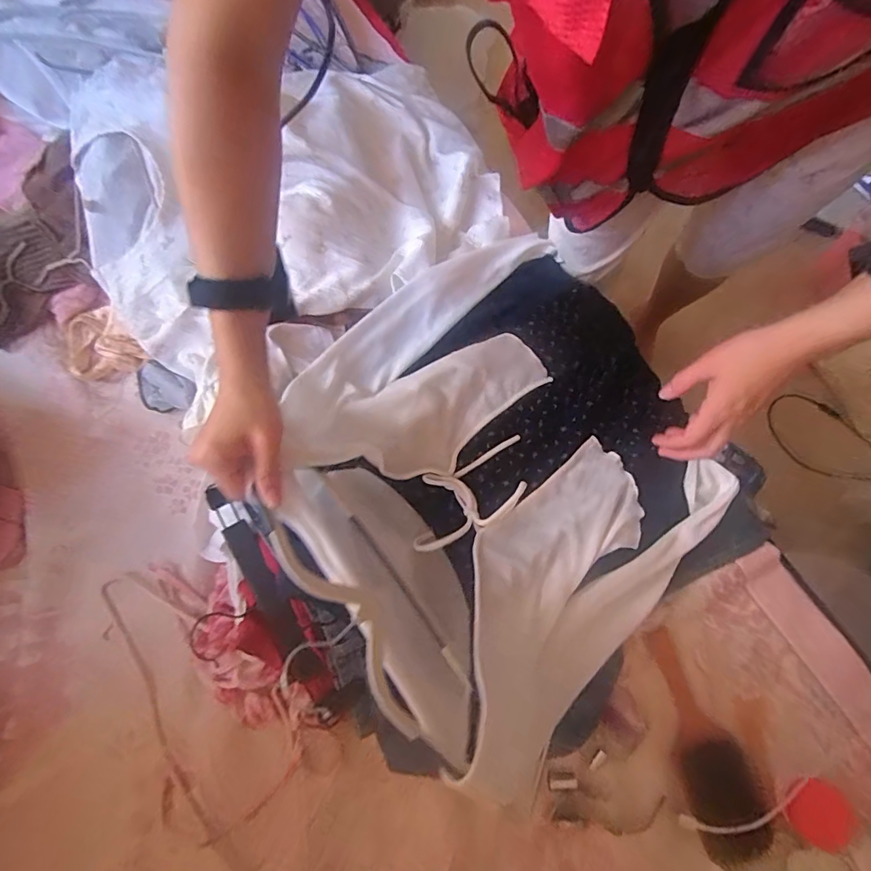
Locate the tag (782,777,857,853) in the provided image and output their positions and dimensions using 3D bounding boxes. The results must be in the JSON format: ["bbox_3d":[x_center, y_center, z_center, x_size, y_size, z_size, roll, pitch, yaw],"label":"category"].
[{"bbox_3d":[0.423,0.415,0.514,0.065,0.010,0.058,-38,62,-14],"label":"tag"}]

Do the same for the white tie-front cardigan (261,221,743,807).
[{"bbox_3d":[0.073,0.018,0.523,0.425,0.148,0.492,-37,78,-12],"label":"white tie-front cardigan"}]

